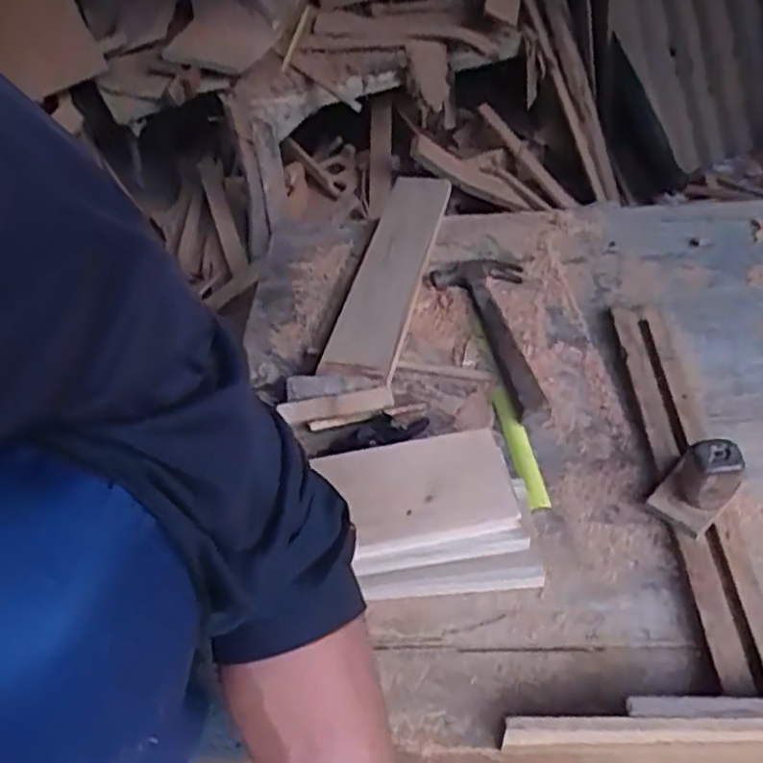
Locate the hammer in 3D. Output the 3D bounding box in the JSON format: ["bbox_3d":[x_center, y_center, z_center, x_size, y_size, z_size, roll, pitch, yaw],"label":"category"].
[{"bbox_3d":[0.147,-0.067,0.805,0.103,0.026,0.280,-17,48,-9],"label":"hammer"}]

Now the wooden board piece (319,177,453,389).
[{"bbox_3d":[0.021,-0.171,0.976,0.090,0.024,0.546,5,38,10],"label":"wooden board piece"}]

